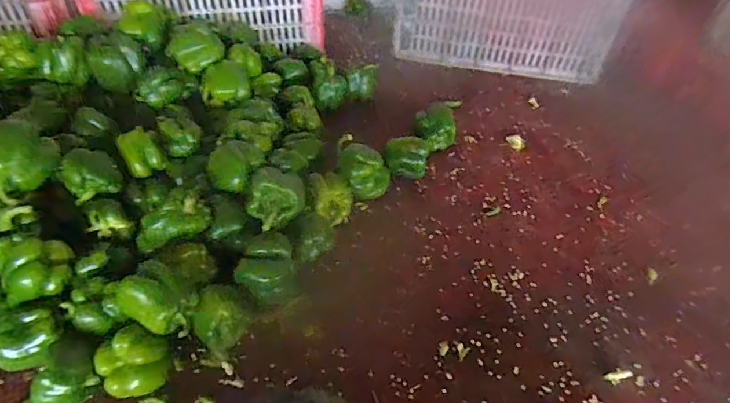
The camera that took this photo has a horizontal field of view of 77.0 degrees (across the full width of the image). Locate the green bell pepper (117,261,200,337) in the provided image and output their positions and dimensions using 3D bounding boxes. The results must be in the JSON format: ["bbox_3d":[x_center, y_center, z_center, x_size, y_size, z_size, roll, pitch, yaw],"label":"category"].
[{"bbox_3d":[-0.227,0.110,0.514,0.075,0.057,0.062,16,45,10],"label":"green bell pepper"}]

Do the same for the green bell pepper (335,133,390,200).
[{"bbox_3d":[-0.003,-0.048,0.759,0.089,0.081,0.087,5,45,-1],"label":"green bell pepper"}]

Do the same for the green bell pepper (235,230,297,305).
[{"bbox_3d":[-0.125,0.087,0.583,0.075,0.059,0.078,-6,44,-11],"label":"green bell pepper"}]

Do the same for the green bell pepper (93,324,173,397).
[{"bbox_3d":[-0.247,0.181,0.500,0.068,0.065,0.067,2,43,-2],"label":"green bell pepper"}]

